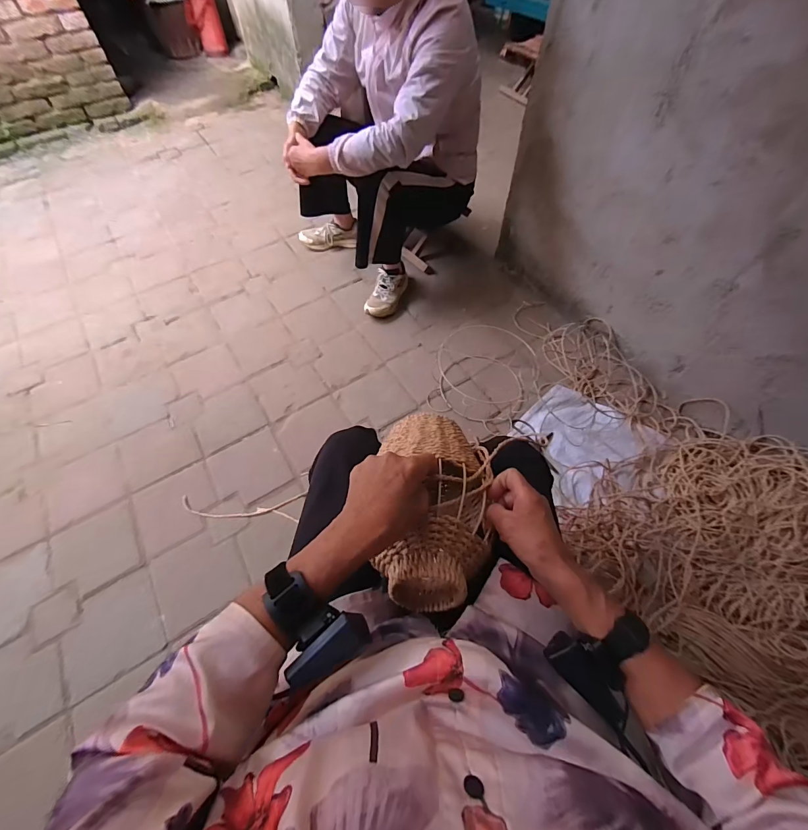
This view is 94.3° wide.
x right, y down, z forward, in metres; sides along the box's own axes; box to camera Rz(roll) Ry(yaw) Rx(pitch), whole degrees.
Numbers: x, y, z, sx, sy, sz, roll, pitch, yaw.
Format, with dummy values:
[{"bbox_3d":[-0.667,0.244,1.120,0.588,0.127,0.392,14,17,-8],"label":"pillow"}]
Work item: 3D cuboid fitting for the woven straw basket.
[{"bbox_3d":[0.038,0.096,0.470,0.135,0.100,0.256,3,56,2],"label":"woven straw basket"}]

